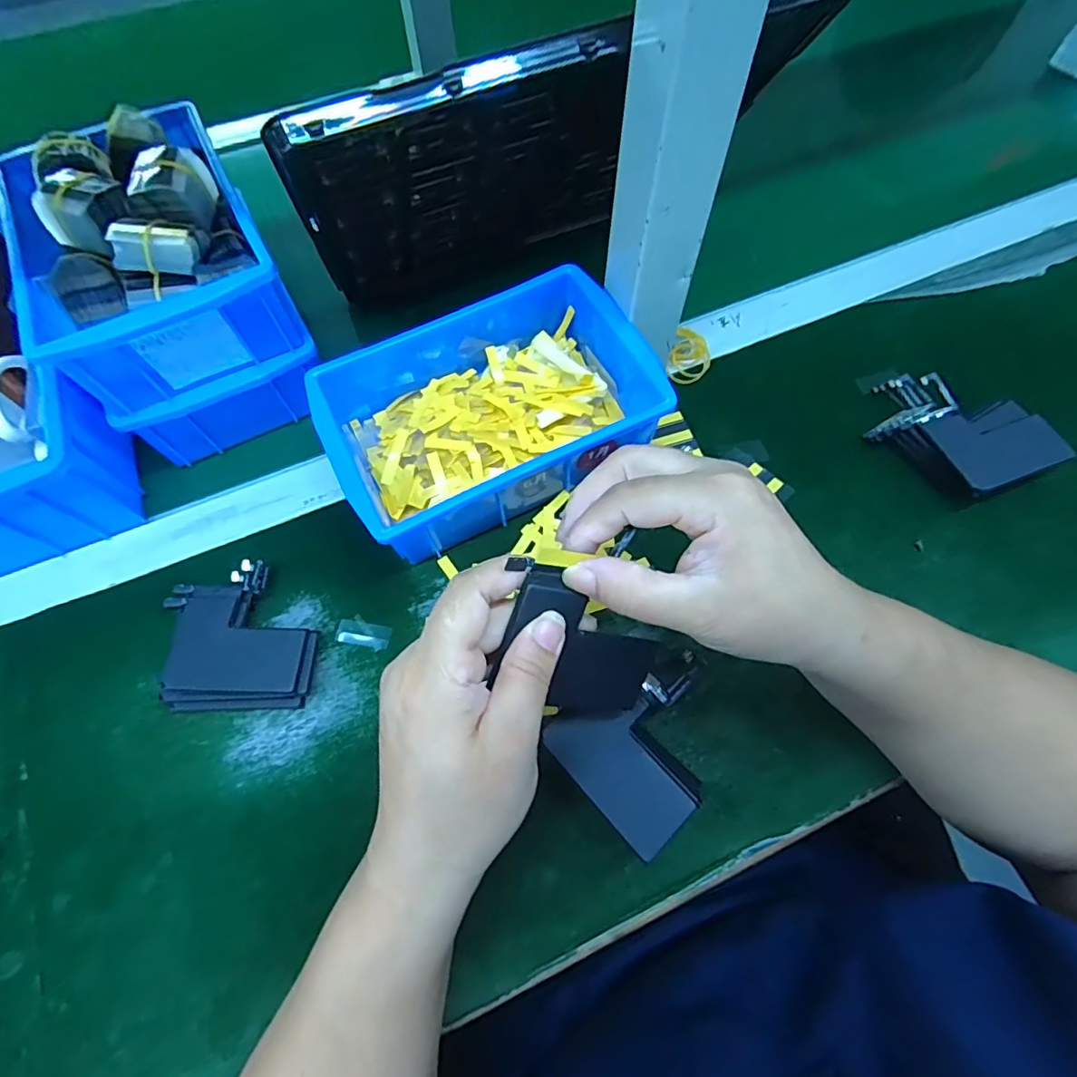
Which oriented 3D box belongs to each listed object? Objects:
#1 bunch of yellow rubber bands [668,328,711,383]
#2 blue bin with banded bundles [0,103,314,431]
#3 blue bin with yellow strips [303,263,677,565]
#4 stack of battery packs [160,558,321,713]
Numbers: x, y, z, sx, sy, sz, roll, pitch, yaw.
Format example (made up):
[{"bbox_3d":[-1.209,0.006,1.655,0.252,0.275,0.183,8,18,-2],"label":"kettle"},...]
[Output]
[{"bbox_3d":[0.115,-0.139,0.413,0.030,0.012,0.043,12,66,6],"label":"bunch of yellow rubber bands"},{"bbox_3d":[-0.248,-0.185,0.346,0.129,0.078,0.184,-26,68,-11],"label":"blue bin with banded bundles"},{"bbox_3d":[-0.035,-0.084,0.363,0.201,0.075,0.148,-24,67,-10],"label":"blue bin with yellow strips"},{"bbox_3d":[-0.177,0.058,0.326,0.087,0.023,0.086,-8,66,-3],"label":"stack of battery packs"}]

